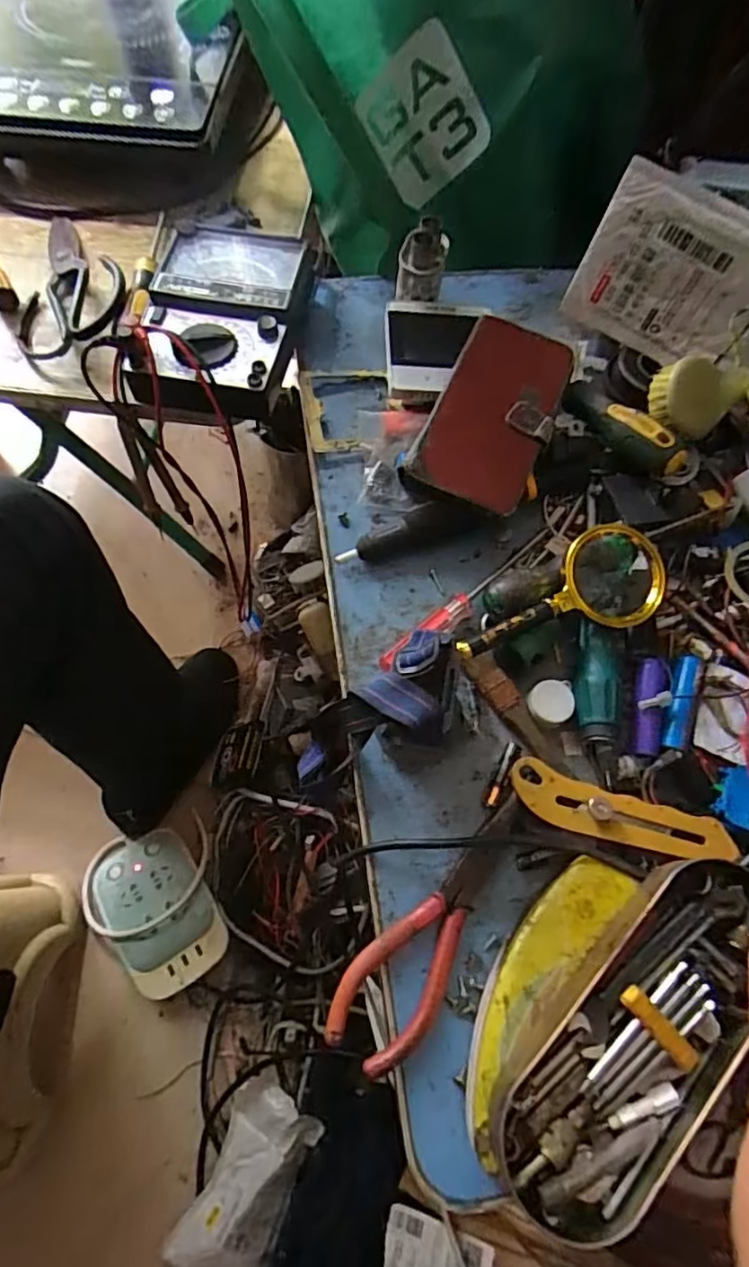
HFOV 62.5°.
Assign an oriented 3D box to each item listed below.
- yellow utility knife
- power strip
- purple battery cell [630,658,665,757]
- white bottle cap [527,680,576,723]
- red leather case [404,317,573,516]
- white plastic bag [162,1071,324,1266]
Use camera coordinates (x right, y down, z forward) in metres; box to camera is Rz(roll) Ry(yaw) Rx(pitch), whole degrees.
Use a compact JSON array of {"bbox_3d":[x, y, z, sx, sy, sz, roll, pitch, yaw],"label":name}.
[{"bbox_3d":[0.149,0.113,0.377,0.132,0.017,0.034,18,67,5],"label":"yellow utility knife"},{"bbox_3d":[-0.268,0.331,0.751,0.130,0.045,0.197,-36,73,-16],"label":"power strip"},{"bbox_3d":[0.178,0.049,0.404,0.018,0.014,0.065,14,67,3],"label":"purple battery cell"},{"bbox_3d":[0.116,0.045,0.405,0.028,0.009,0.027,1,67,-3],"label":"white bottle cap"},{"bbox_3d":[0.088,-0.159,0.447,0.081,0.021,0.154,25,77,2],"label":"red leather case"},{"bbox_3d":[-0.130,0.572,0.637,0.104,0.064,0.185,25,68,8],"label":"white plastic bag"}]

